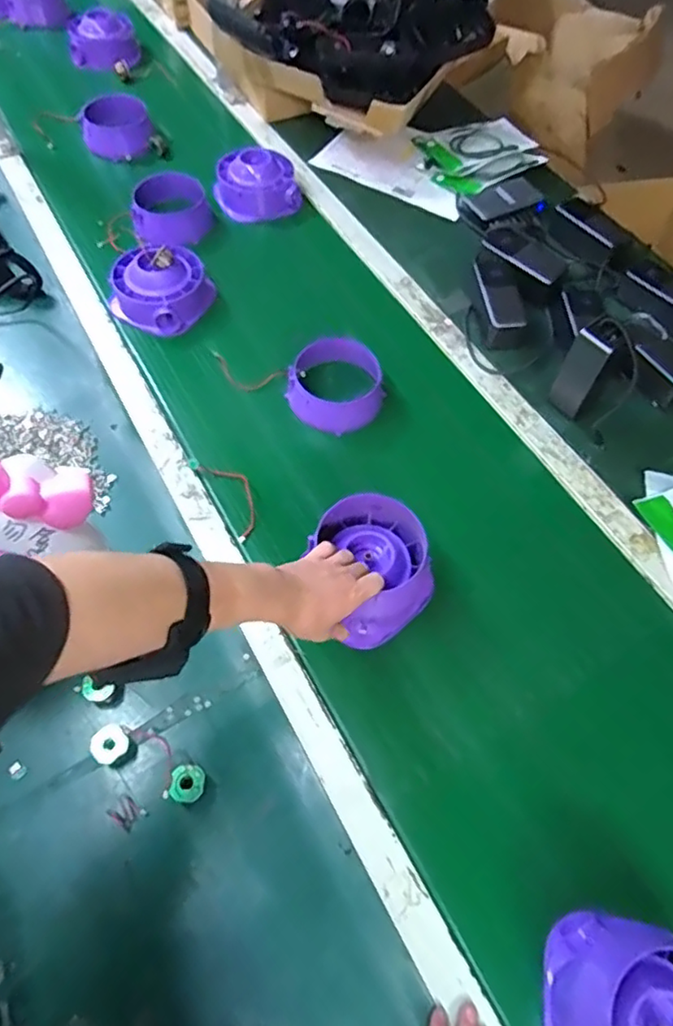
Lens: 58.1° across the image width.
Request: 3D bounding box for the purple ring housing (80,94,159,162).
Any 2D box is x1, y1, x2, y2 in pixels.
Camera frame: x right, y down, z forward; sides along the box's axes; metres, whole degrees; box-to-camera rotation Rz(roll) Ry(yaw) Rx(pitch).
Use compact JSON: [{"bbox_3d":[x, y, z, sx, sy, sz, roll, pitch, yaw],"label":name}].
[{"bbox_3d":[-0.389,-0.692,1.087,0.127,0.059,0.128,-16,61,-13],"label":"purple ring housing"}]

